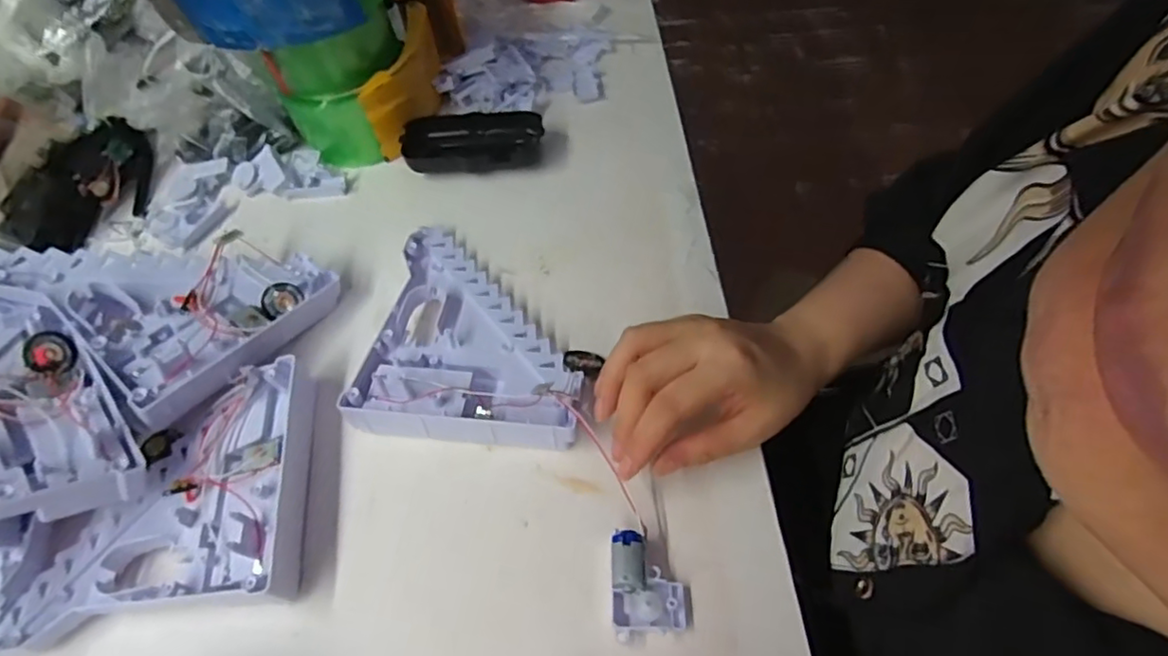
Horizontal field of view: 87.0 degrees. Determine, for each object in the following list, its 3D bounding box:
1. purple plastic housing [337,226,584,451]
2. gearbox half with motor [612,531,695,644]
[{"bbox_3d":[-0.064,-0.001,0.393,0.133,0.028,0.151,4,56,7],"label":"purple plastic housing"},{"bbox_3d":[0.033,0.127,0.304,0.038,0.021,0.048,-1,55,3],"label":"gearbox half with motor"}]

